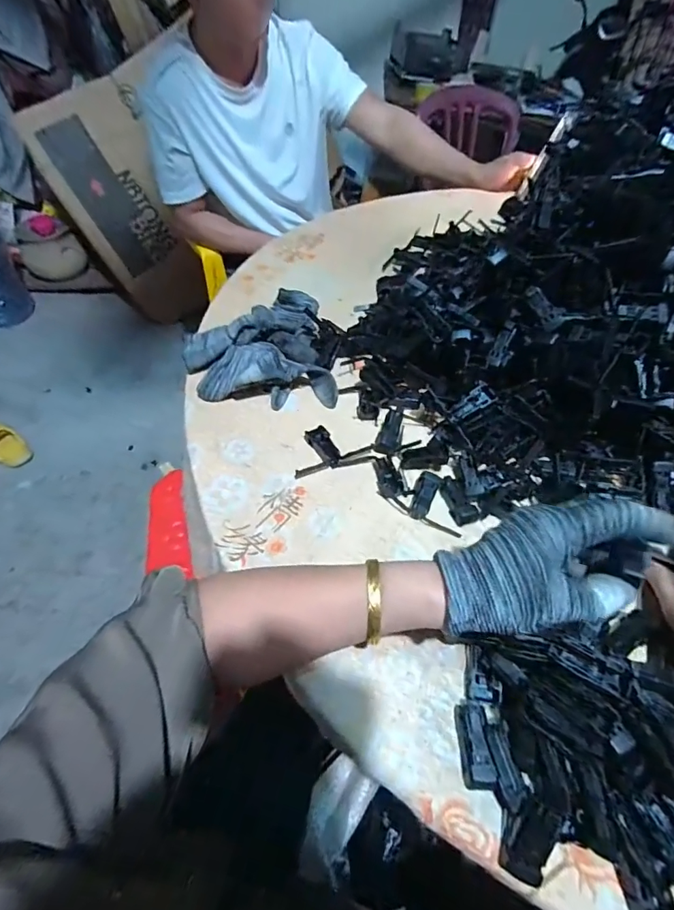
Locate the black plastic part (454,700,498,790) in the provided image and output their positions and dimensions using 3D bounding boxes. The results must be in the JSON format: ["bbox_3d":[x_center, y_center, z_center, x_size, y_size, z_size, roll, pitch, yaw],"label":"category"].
[{"bbox_3d":[0.090,0.190,0.286,0.018,0.015,0.047,3,50,-1],"label":"black plastic part"}]

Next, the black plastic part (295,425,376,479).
[{"bbox_3d":[-0.008,-0.007,0.430,0.079,0.011,0.051,-14,53,-15],"label":"black plastic part"}]

